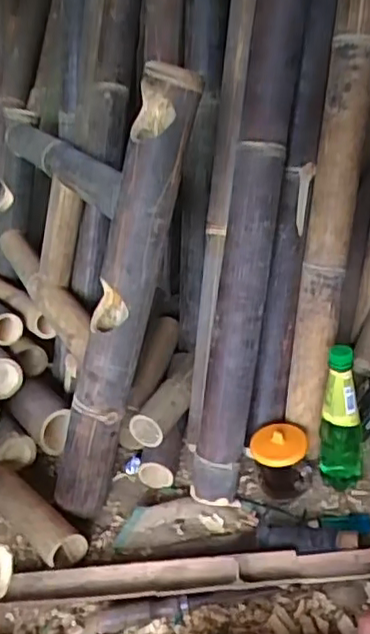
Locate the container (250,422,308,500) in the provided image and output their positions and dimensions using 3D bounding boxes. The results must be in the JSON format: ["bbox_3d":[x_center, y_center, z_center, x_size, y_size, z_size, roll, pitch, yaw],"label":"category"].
[{"bbox_3d":[0.136,0.206,0.895,0.078,0.096,0.071,-5,30,9],"label":"container"}]

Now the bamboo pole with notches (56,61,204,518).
[{"bbox_3d":[-0.091,-0.014,0.841,0.067,0.618,0.078,3,21,-34],"label":"bamboo pole with notches"}]

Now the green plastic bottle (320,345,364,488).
[{"bbox_3d":[0.213,0.134,0.870,0.059,0.227,0.072,0,31,18],"label":"green plastic bottle"}]

